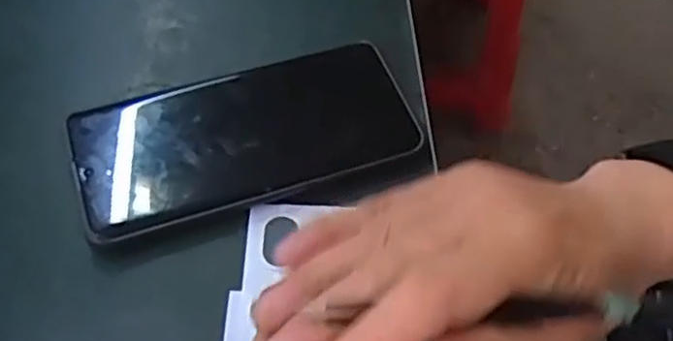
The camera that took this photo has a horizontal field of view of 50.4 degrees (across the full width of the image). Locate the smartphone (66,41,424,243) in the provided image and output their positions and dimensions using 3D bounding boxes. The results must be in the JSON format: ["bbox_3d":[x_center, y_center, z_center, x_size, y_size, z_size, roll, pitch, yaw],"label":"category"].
[{"bbox_3d":[-0.043,-0.018,0.347,0.160,0.014,0.074,-18,60,-12],"label":"smartphone"}]

